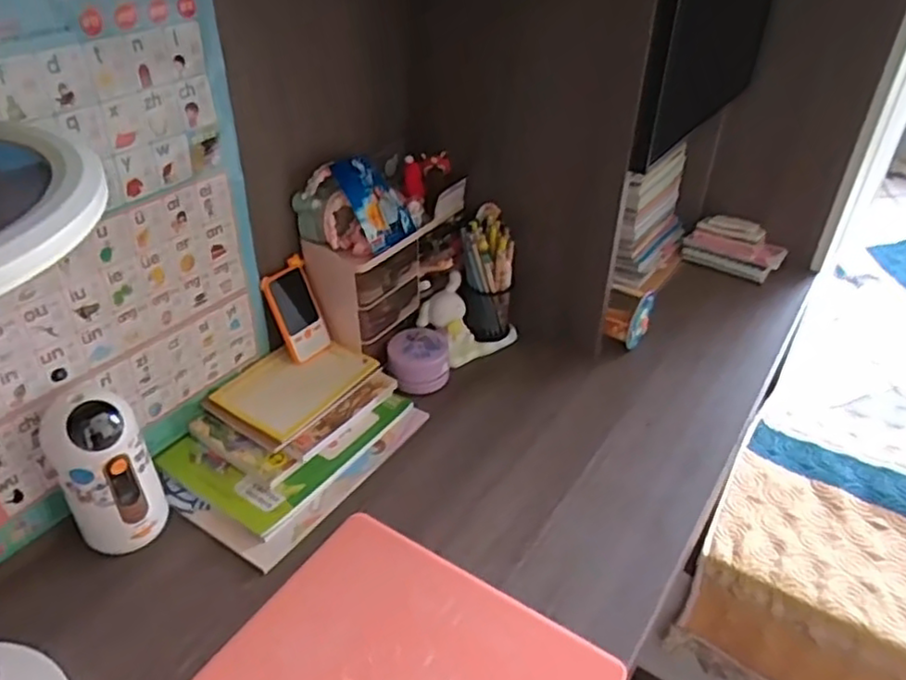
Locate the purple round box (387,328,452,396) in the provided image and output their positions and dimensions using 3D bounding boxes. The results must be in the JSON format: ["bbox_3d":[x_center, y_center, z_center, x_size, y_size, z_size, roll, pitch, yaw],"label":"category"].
[{"bbox_3d":[-0.046,0.029,0.919,0.078,0.054,0.084,1,37,-1],"label":"purple round box"}]

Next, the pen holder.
[{"bbox_3d":[0.048,-0.084,0.966,0.073,0.185,0.069,2,37,1],"label":"pen holder"}]

